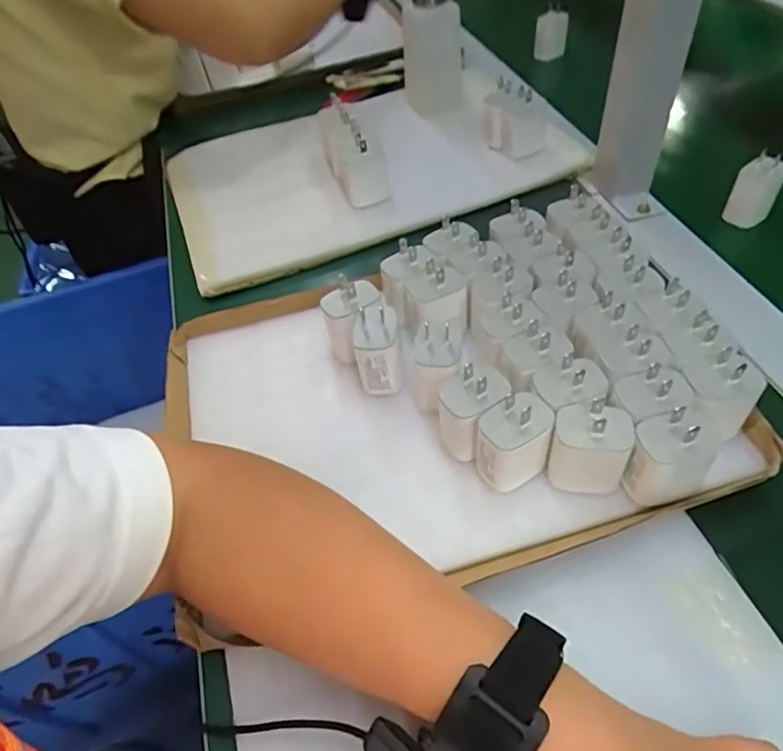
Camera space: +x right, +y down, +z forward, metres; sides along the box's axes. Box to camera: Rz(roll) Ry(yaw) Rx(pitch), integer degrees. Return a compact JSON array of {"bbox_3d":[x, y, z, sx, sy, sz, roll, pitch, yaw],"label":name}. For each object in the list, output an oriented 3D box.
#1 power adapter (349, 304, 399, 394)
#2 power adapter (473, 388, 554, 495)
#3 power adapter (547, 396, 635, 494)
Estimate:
[{"bbox_3d":[-0.011,-0.019,0.394,0.029,0.063,0.040,-11,48,-1],"label":"power adapter"},{"bbox_3d":[0.071,0.039,0.336,0.042,0.057,0.031,-26,50,-14],"label":"power adapter"},{"bbox_3d":[0.113,0.039,0.329,0.043,0.065,0.028,6,50,14],"label":"power adapter"}]

